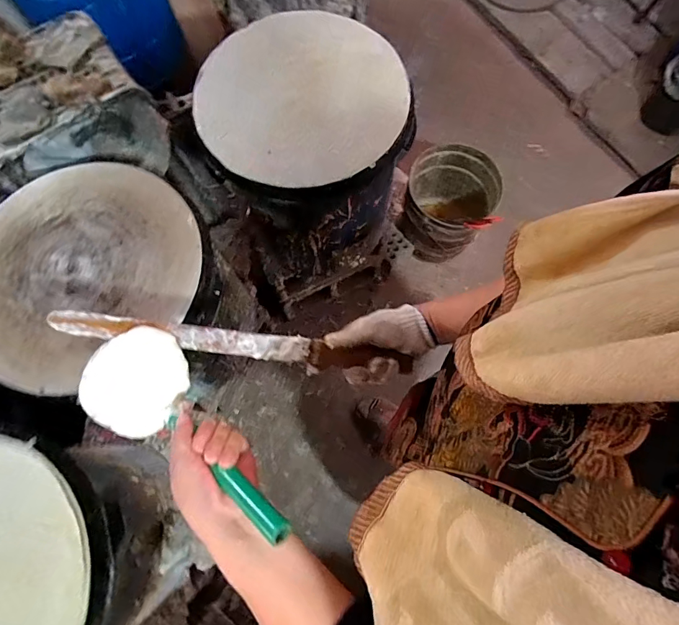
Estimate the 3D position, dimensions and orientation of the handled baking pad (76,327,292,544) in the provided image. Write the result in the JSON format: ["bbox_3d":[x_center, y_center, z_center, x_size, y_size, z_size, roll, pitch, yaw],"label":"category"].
[{"bbox_3d":[-0.156,0.113,0.414,0.314,0.047,0.114,26,73,35],"label":"handled baking pad"}]

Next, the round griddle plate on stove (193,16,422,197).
[{"bbox_3d":[-0.063,-0.371,0.728,0.367,0.060,0.334,0,74,-1],"label":"round griddle plate on stove"}]

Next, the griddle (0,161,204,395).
[{"bbox_3d":[-0.422,-0.081,0.662,0.375,0.046,0.356,0,74,-1],"label":"griddle"}]

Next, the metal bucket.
[{"bbox_3d":[0.334,-0.337,1.314,0.258,0.276,0.275,0,74,-1],"label":"metal bucket"}]

